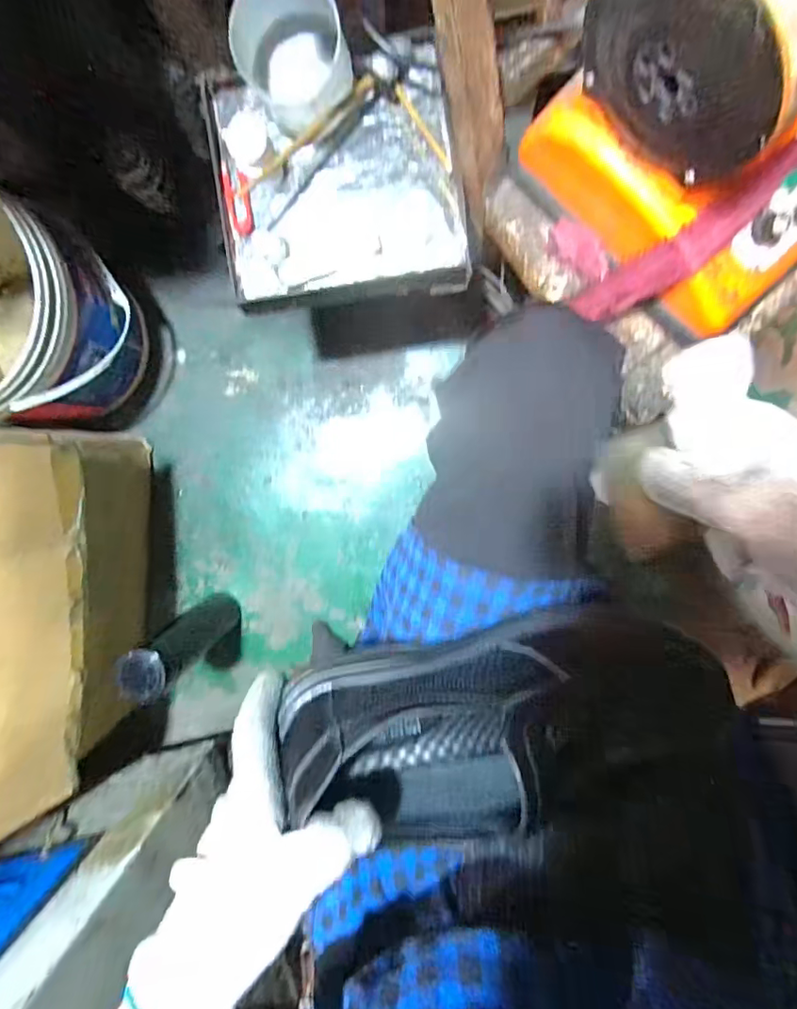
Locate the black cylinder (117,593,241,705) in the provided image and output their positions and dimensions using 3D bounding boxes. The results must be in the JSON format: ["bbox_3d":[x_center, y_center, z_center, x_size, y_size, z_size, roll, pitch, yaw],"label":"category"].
[{"bbox_3d":[-0.280,0.180,0.687,0.058,0.236,0.062,1,96,5],"label":"black cylinder"}]

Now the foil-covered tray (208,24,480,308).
[{"bbox_3d":[-0.059,-0.300,0.493,0.223,0.030,0.218,-9,95,6],"label":"foil-covered tray"}]

